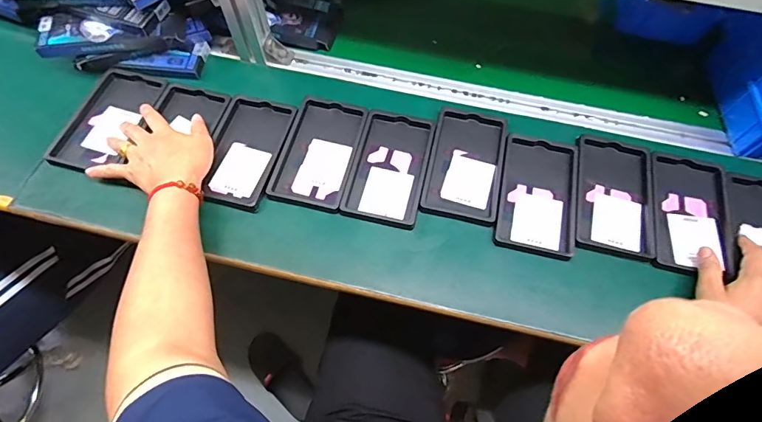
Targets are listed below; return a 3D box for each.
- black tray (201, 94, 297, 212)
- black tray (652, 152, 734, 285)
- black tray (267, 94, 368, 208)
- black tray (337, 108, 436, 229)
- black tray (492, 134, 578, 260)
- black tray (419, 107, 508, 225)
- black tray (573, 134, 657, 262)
[{"bbox_3d":[-0.177,-0.080,0.550,0.093,0.011,0.164,12,63,5],"label":"black tray"},{"bbox_3d":[0.382,0.004,0.523,0.093,0.015,0.162,13,63,5],"label":"black tray"},{"bbox_3d":[-0.081,-0.079,0.552,0.092,0.014,0.160,13,63,5],"label":"black tray"},{"bbox_3d":[0.010,-0.057,0.545,0.092,0.014,0.158,11,63,4],"label":"black tray"},{"bbox_3d":[0.197,-0.021,0.530,0.093,0.017,0.158,14,63,6],"label":"black tray"},{"bbox_3d":[0.111,-0.061,0.550,0.094,0.019,0.163,12,63,5],"label":"black tray"},{"bbox_3d":[0.290,-0.021,0.533,0.093,0.016,0.166,11,63,4],"label":"black tray"}]

